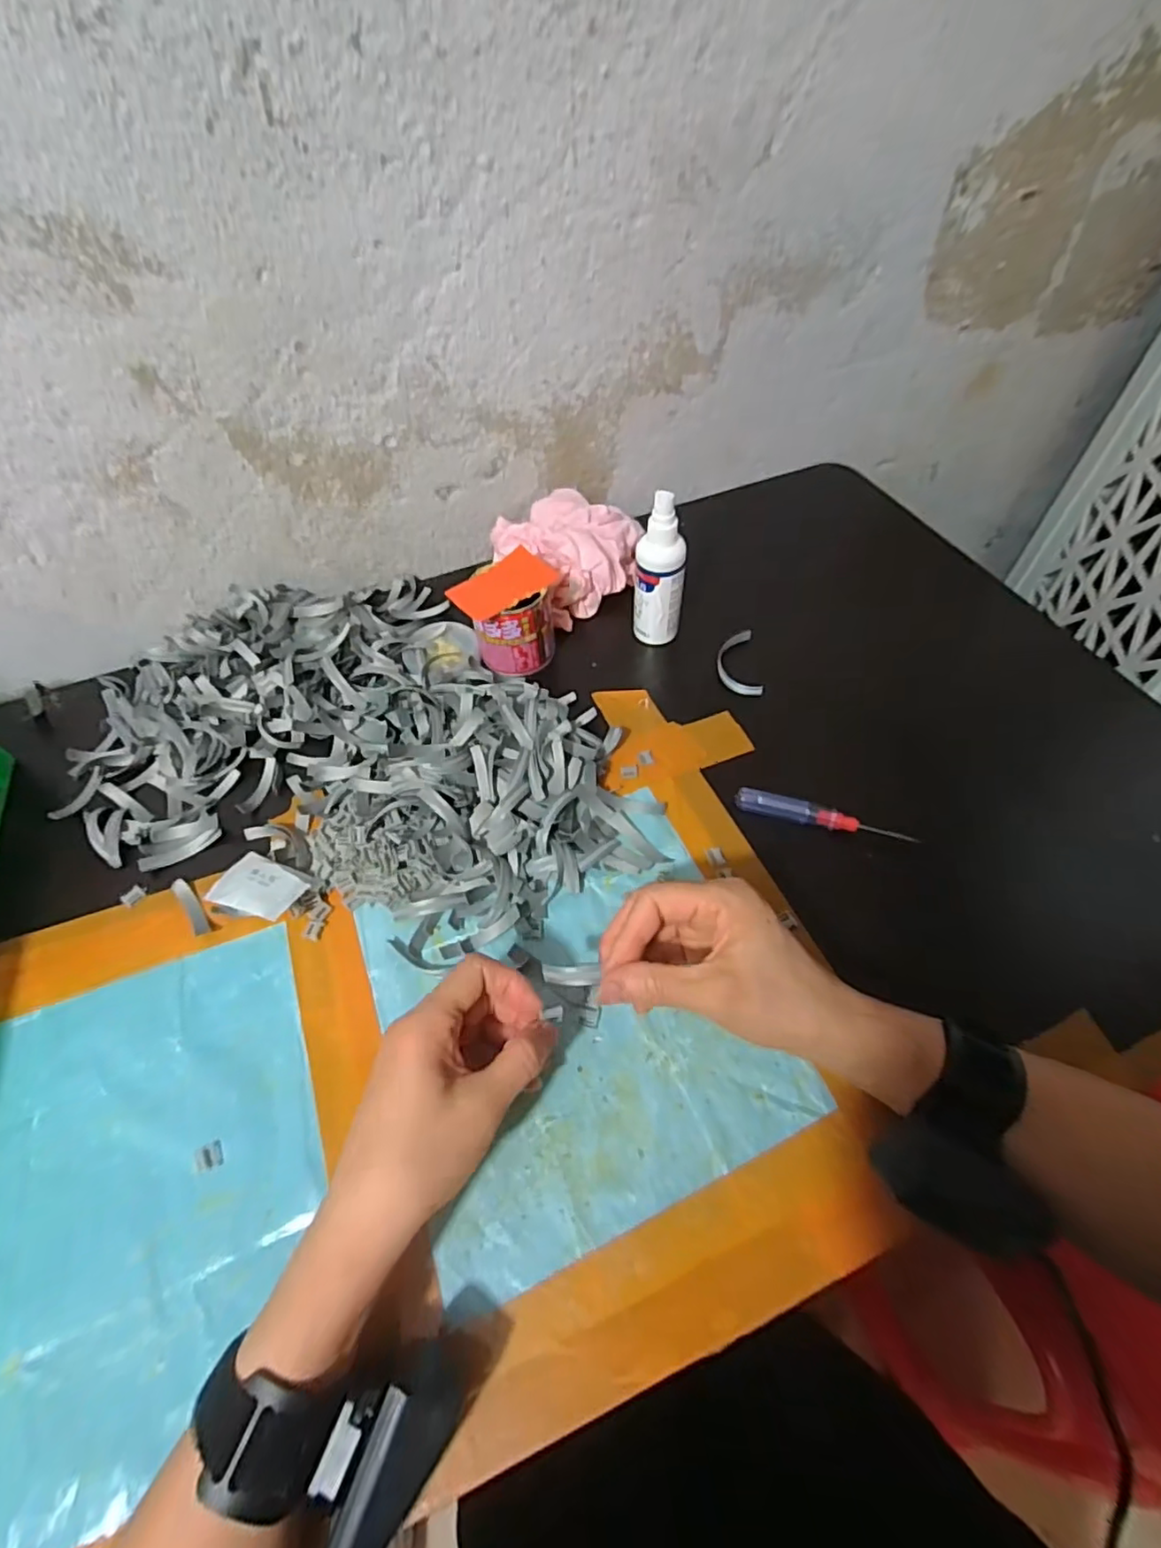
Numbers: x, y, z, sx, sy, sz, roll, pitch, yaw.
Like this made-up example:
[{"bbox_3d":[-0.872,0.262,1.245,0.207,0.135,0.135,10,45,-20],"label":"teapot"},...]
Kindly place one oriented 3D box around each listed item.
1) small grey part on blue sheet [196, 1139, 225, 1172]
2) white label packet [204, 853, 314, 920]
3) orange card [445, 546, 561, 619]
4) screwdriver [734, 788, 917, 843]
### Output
[{"bbox_3d":[-0.199,0.204,0.329,0.013,0.004,0.013,-24,56,-12],"label":"small grey part on blue sheet"},{"bbox_3d":[-0.211,0.073,0.404,0.062,0.009,0.038,11,49,22],"label":"white label packet"},{"bbox_3d":[-0.058,-0.153,0.491,0.090,0.008,0.051,-37,61,-23],"label":"orange card"},{"bbox_3d":[0.167,0.030,0.428,0.116,0.010,0.015,13,57,13],"label":"screwdriver"}]

